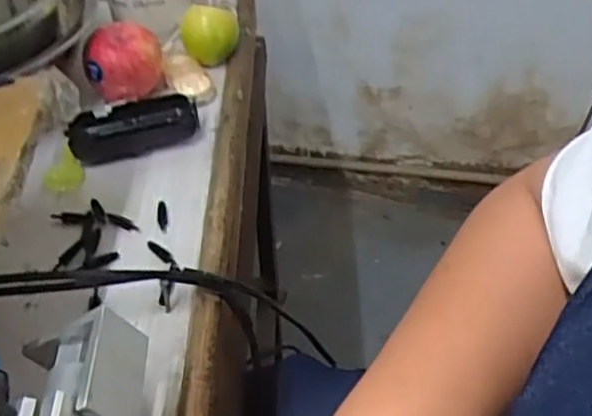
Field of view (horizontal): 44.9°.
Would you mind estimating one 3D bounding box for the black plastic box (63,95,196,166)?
[{"bbox_3d":[-0.142,-0.071,0.626,0.107,0.021,0.058,-12,43,-10],"label":"black plastic box"}]

